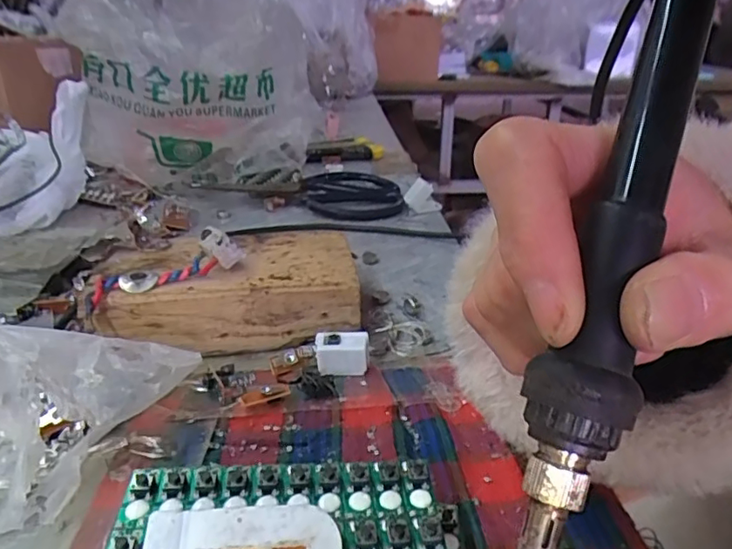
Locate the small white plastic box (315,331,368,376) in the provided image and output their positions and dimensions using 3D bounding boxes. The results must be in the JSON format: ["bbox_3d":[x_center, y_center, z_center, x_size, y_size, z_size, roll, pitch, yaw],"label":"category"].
[{"bbox_3d":[-0.012,0.040,0.289,0.026,0.020,0.012,0,25,-1],"label":"small white plastic box"}]

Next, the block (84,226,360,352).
[{"bbox_3d":[-0.078,0.009,0.333,0.141,0.039,0.081,-4,26,-11],"label":"block"}]

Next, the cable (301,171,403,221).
[{"bbox_3d":[-0.013,-0.077,0.556,0.094,0.023,0.109,1,25,0],"label":"cable"}]

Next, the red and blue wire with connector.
[{"bbox_3d":[-0.108,-0.005,0.302,0.079,0.019,0.031,-22,31,-17],"label":"red and blue wire with connector"}]

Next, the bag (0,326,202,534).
[{"bbox_3d":[-0.146,0.056,0.217,0.154,0.060,0.061,-17,28,-5],"label":"bag"}]

